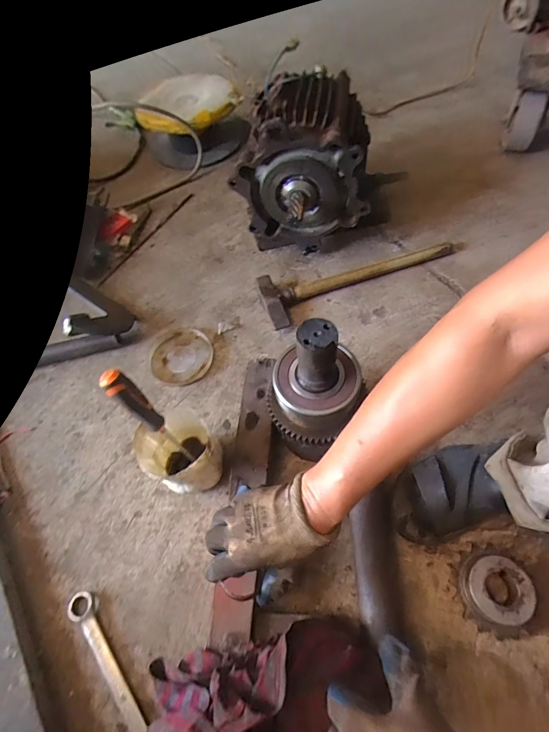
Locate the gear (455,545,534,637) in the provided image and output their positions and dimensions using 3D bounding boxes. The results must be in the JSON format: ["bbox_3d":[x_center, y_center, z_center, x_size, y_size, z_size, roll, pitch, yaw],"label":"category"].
[{"bbox_3d":[0.269,0.266,0.456,0.077,0.031,0.094,17,62,15],"label":"gear"}]

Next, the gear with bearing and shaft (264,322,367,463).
[{"bbox_3d":[0.053,0.014,0.453,0.108,0.153,0.114,37,69,23],"label":"gear with bearing and shaft"}]

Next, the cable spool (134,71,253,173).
[{"bbox_3d":[-0.224,-0.648,1.003,0.239,0.138,0.263,-24,59,-11],"label":"cable spool"}]

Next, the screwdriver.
[{"bbox_3d":[-0.156,0.069,0.484,0.023,0.169,0.028,13,56,43],"label":"screwdriver"}]

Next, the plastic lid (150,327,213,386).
[{"bbox_3d":[-0.169,-0.020,0.689,0.109,0.007,0.116,-7,59,1],"label":"plastic lid"}]

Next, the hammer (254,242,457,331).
[{"bbox_3d":[0.166,-0.177,0.737,0.398,0.033,0.113,-20,60,-7],"label":"hammer"}]

